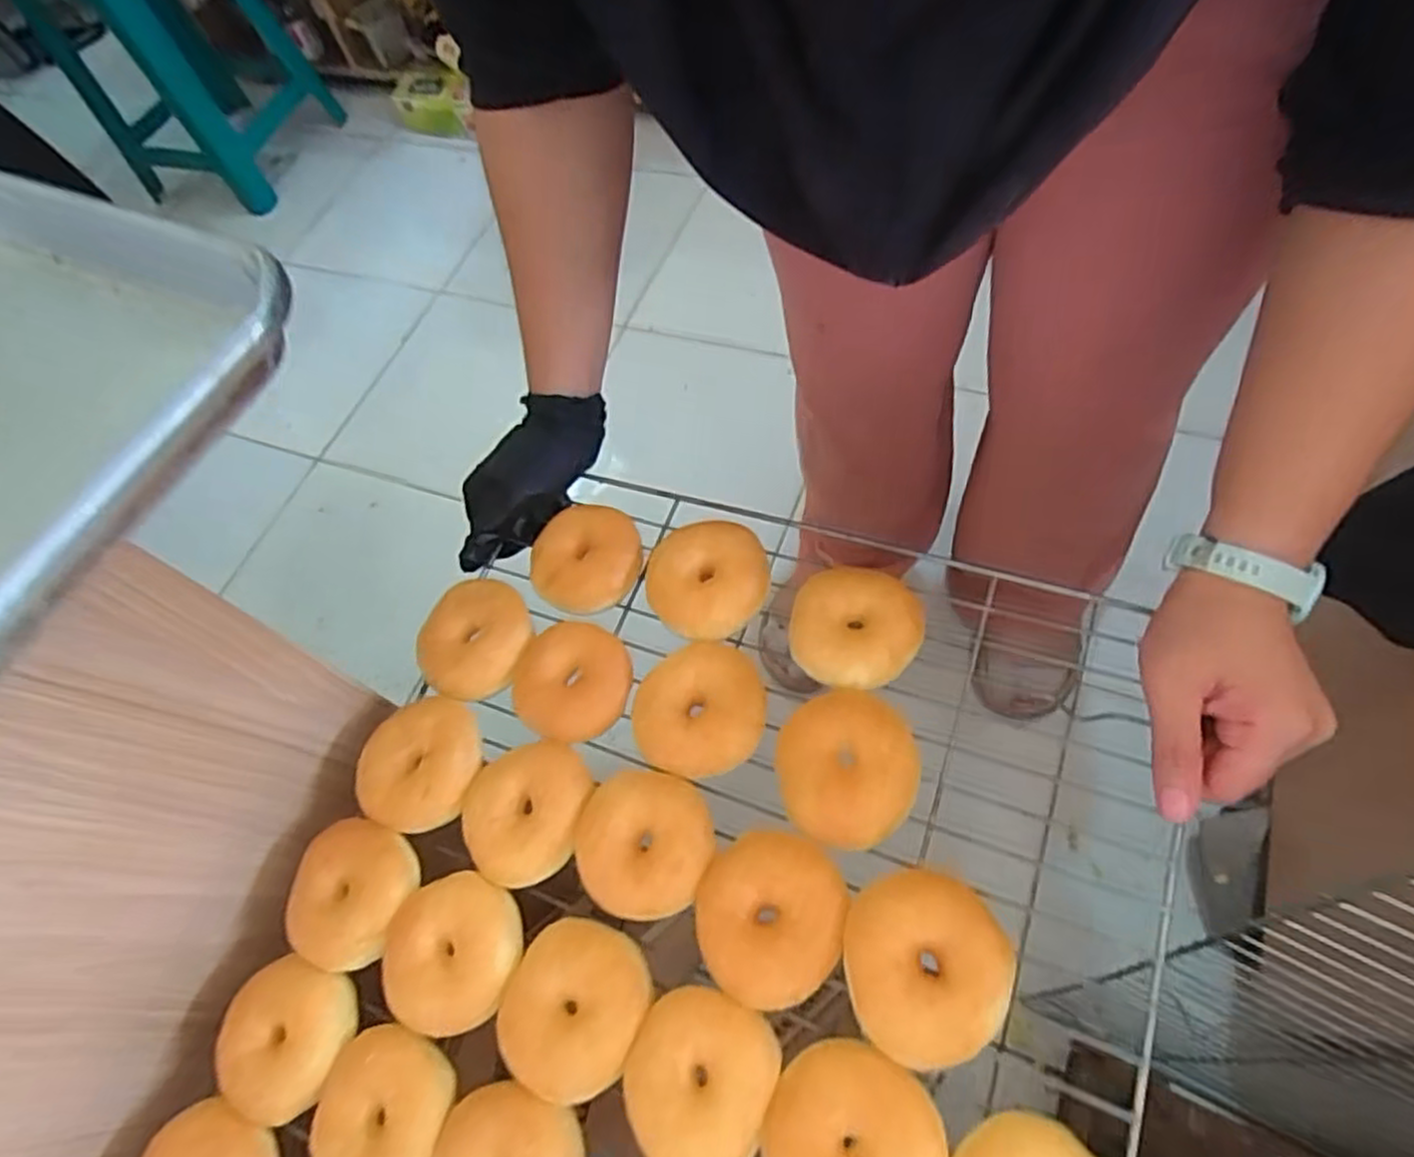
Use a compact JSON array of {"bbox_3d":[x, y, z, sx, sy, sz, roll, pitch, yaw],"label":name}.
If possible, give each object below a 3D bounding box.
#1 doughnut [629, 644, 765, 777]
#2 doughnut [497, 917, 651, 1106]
[{"bbox_3d":[-0.004,0.068,0.390,0.065,0.019,0.070,0,63,1],"label":"doughnut"},{"bbox_3d":[-0.062,0.198,0.346,0.064,0.024,0.068,0,63,1],"label":"doughnut"}]

